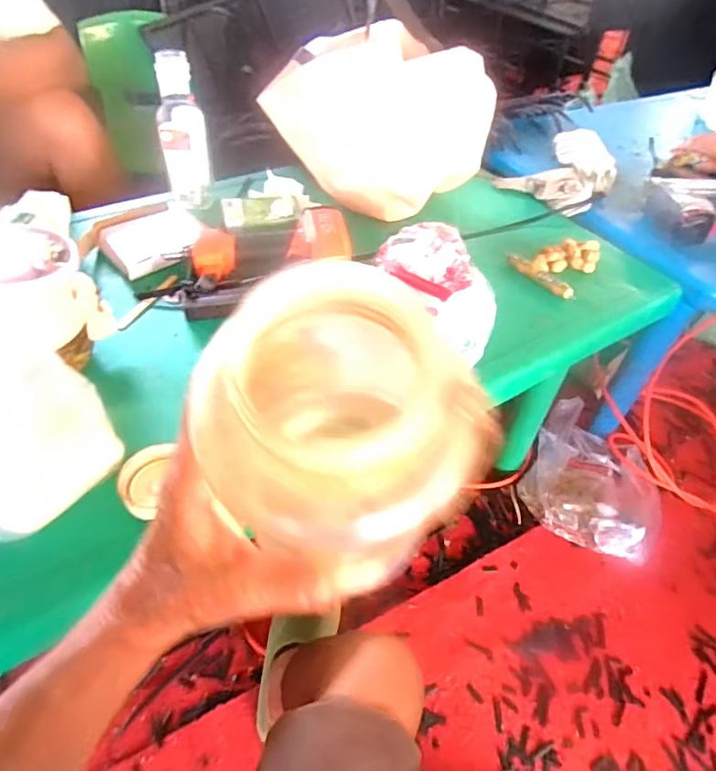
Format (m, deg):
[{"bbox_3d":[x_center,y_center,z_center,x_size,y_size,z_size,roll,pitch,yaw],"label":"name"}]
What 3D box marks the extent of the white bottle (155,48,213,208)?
[{"bbox_3d":[-0.250,-0.349,0.748,0.055,0.209,0.067,1,47,-4],"label":"white bottle"}]

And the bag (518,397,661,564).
[{"bbox_3d":[0.477,0.182,1.042,0.253,0.099,0.289,22,49,15],"label":"bag"}]

